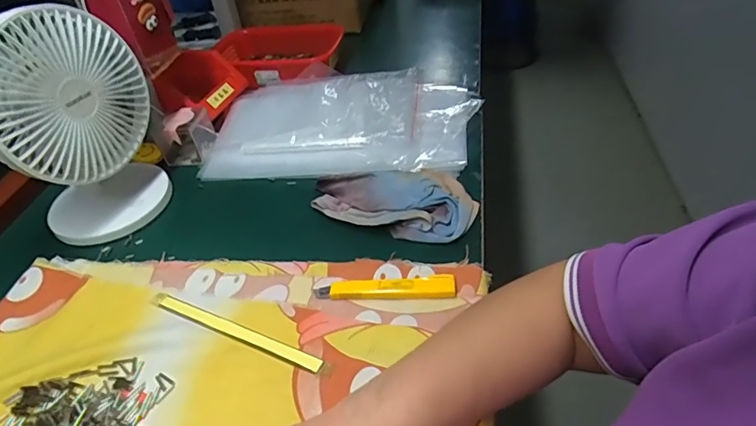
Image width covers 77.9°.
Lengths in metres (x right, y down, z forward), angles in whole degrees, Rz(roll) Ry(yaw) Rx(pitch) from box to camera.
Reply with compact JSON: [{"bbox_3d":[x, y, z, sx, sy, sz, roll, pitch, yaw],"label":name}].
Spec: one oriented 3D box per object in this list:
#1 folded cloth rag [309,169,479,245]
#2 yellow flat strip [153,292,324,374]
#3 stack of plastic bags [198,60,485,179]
[{"bbox_3d":[0.016,-0.012,0.509,0.174,0.022,0.098,5,43,10],"label":"folded cloth rag"},{"bbox_3d":[-0.129,0.101,0.409,0.182,0.004,0.015,16,46,21],"label":"yellow flat strip"},{"bbox_3d":[-0.050,-0.130,0.637,0.341,0.049,0.228,4,43,9],"label":"stack of plastic bags"}]

